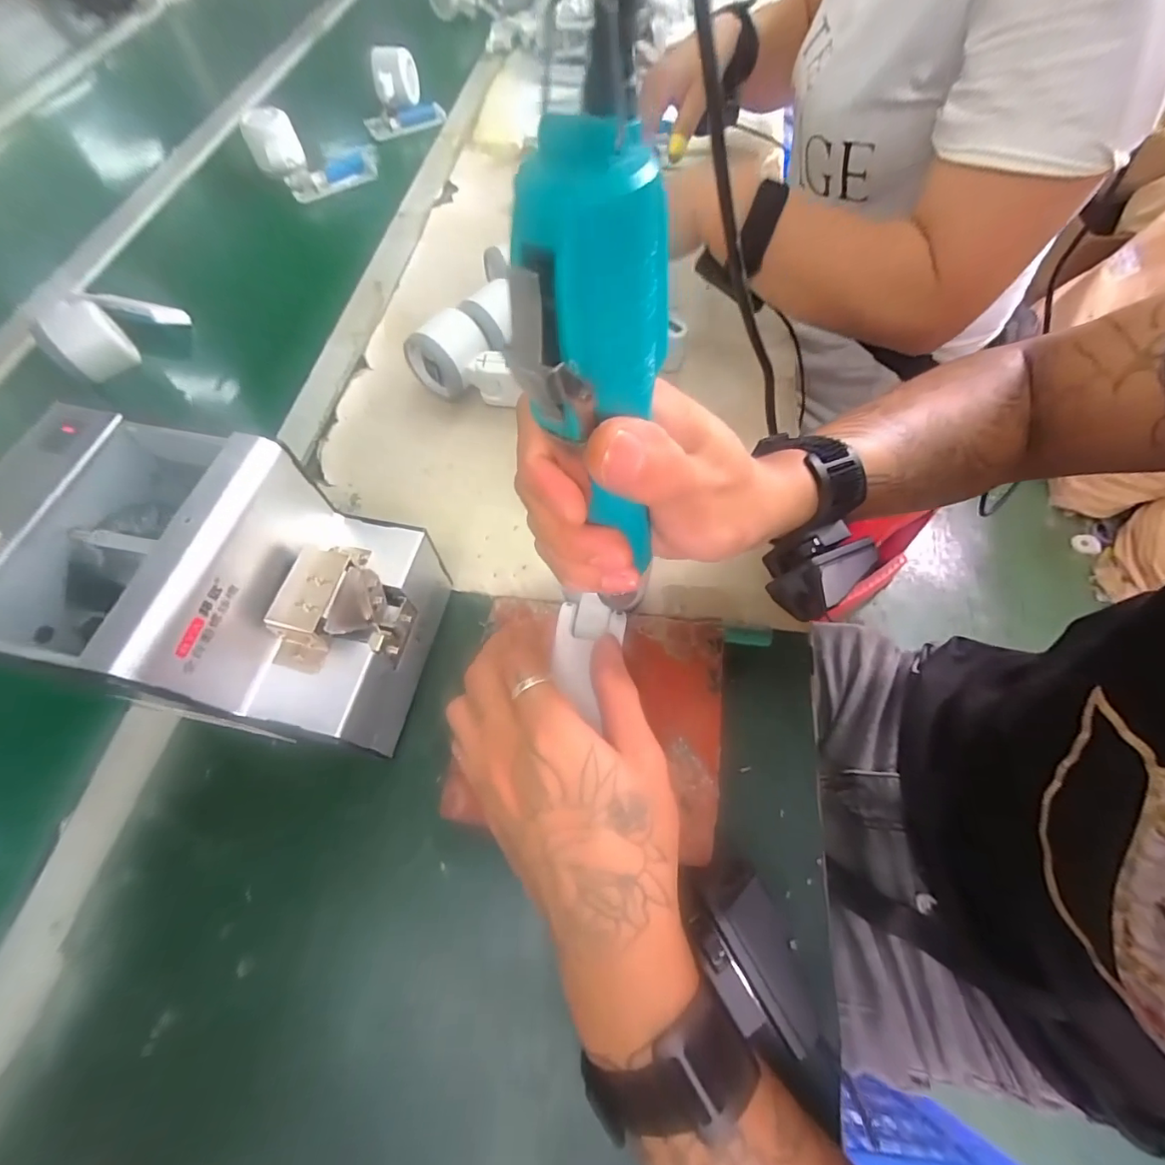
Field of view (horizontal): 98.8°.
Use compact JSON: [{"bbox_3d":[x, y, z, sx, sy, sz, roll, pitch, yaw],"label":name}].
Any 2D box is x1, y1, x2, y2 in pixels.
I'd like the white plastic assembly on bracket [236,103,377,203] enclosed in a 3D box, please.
[{"bbox_3d":[-0.330,-0.528,0.609,0.131,0.061,0.095,-27,65,-11],"label":"white plastic assembly on bracket"}]

